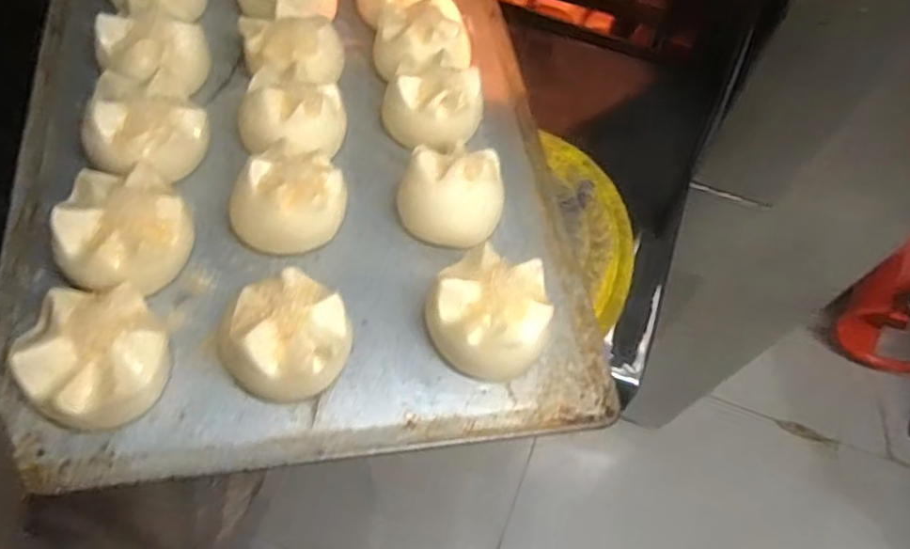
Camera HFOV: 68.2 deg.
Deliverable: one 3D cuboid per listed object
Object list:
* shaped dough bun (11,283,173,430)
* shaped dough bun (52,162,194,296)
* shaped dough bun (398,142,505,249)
[{"bbox_3d":[-0.172,0.039,0.324,0.060,0.037,0.060,1,58,-1],"label":"shaped dough bun"},{"bbox_3d":[-0.174,-0.022,0.355,0.063,0.041,0.066,-28,63,-17],"label":"shaped dough bun"},{"bbox_3d":[0.000,-0.054,0.407,0.059,0.039,0.064,1,58,-1],"label":"shaped dough bun"}]

